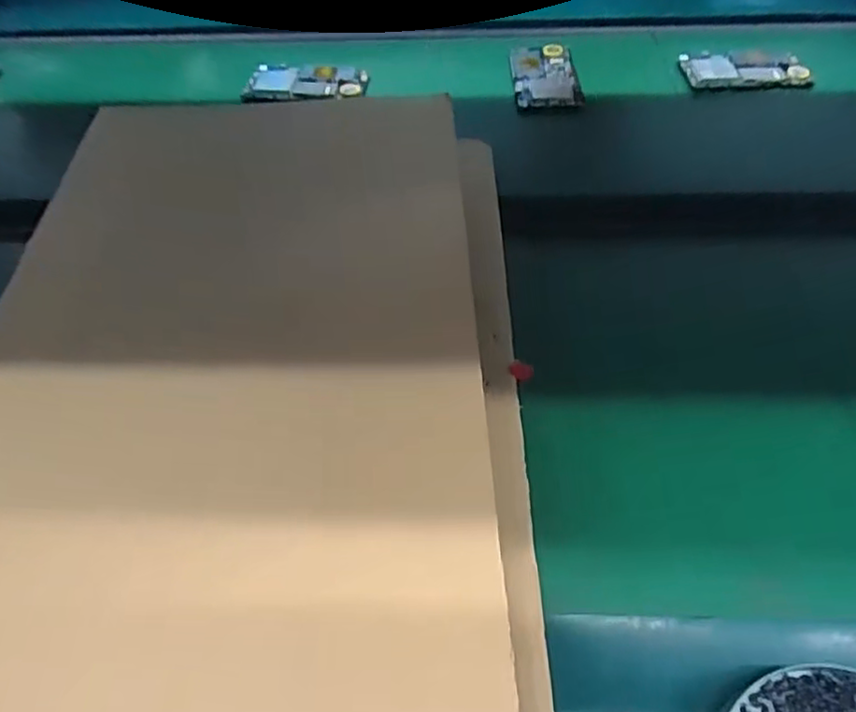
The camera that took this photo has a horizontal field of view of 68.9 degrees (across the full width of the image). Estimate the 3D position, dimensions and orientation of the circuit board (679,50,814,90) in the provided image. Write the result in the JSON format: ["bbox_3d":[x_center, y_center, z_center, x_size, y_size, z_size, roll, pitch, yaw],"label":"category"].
[{"bbox_3d":[0.327,-0.301,0.649,0.121,0.008,0.067,1,52,1],"label":"circuit board"}]

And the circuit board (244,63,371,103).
[{"bbox_3d":[-0.127,-0.285,0.649,0.122,0.010,0.068,6,53,5],"label":"circuit board"}]

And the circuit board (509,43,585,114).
[{"bbox_3d":[0.123,-0.296,0.652,0.068,0.005,0.115,2,52,1],"label":"circuit board"}]

